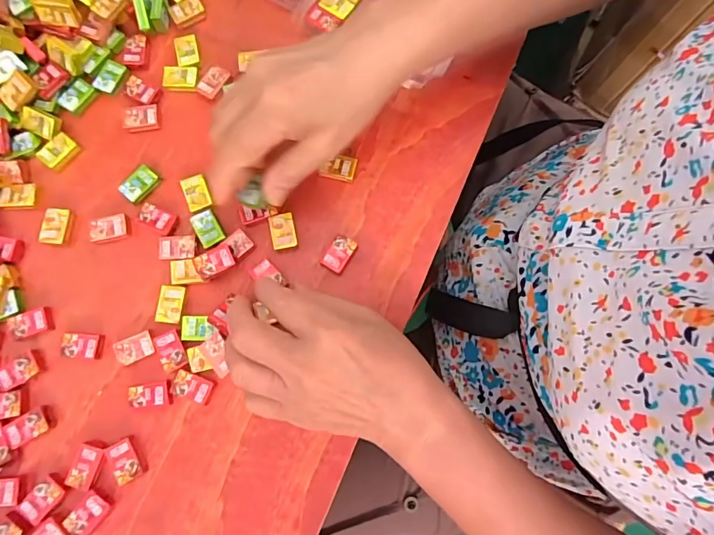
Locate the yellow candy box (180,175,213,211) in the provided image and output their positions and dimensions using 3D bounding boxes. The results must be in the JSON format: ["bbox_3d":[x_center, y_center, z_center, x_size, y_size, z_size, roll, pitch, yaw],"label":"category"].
[{"bbox_3d":[-0.115,-0.054,0.321,0.017,0.004,0.025,-20,79,-5],"label":"yellow candy box"}]

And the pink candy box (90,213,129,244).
[{"bbox_3d":[-0.176,-0.028,0.315,0.025,0.008,0.016,-14,79,-3],"label":"pink candy box"}]

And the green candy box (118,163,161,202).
[{"bbox_3d":[-0.157,-0.060,0.323,0.026,0.008,0.018,-44,82,-9],"label":"green candy box"}]

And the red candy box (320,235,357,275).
[{"bbox_3d":[-0.013,-0.010,0.315,0.017,0.008,0.026,33,80,6],"label":"red candy box"}]

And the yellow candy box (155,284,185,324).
[{"bbox_3d":[-0.127,0.025,0.303,0.017,0.004,0.025,5,78,1],"label":"yellow candy box"}]

